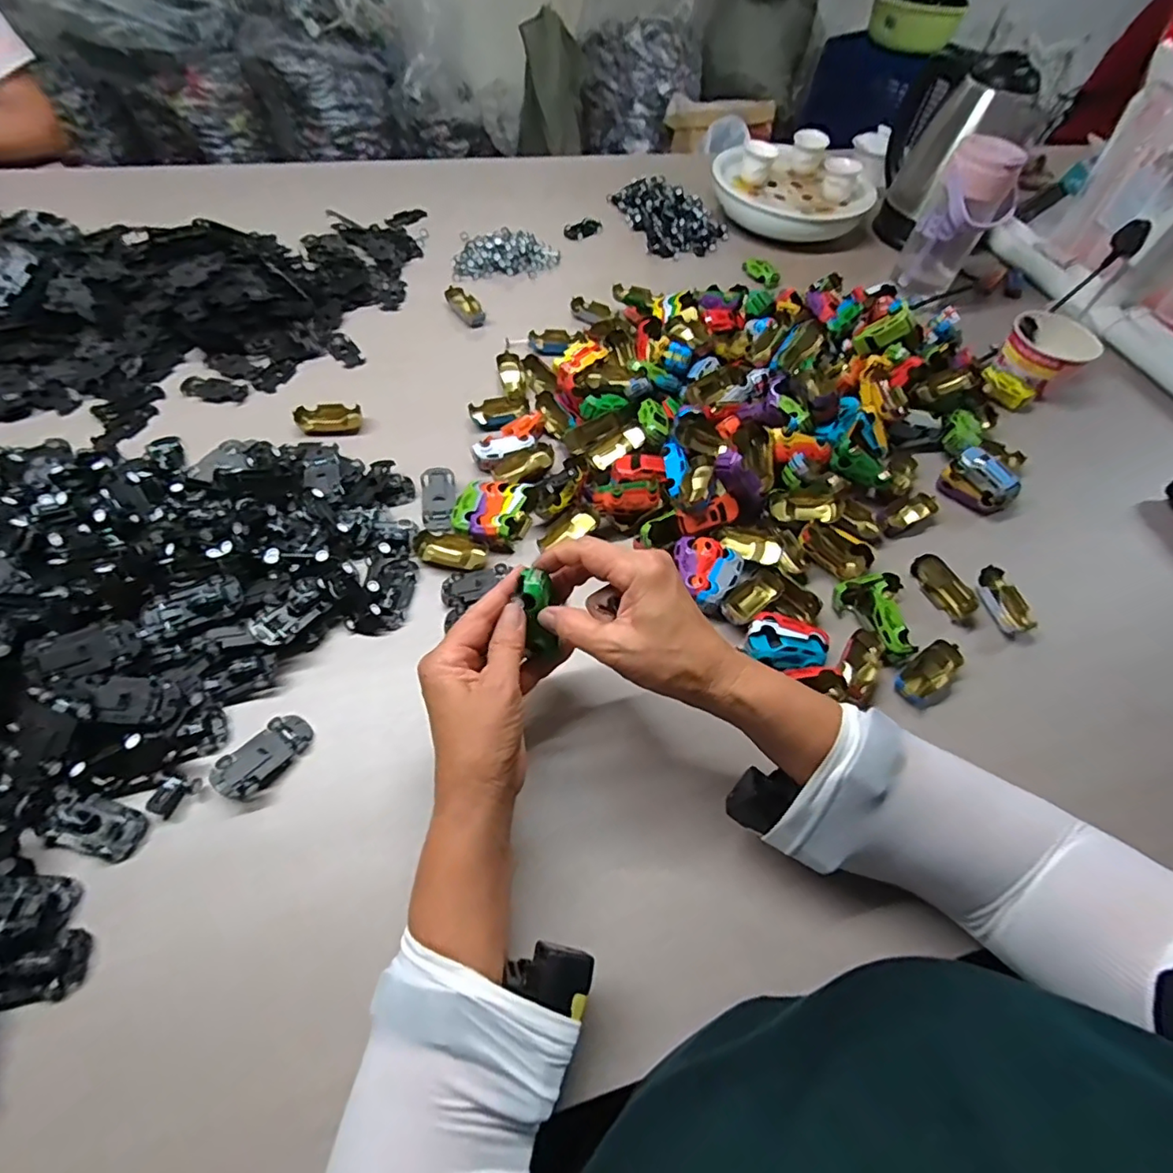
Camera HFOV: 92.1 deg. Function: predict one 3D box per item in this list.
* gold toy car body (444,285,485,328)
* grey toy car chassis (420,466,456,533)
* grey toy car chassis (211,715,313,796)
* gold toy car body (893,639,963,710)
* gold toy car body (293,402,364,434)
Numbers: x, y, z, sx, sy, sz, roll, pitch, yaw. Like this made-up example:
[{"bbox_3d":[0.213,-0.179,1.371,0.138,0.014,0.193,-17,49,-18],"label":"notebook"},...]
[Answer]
[{"bbox_3d":[-0.151,-0.350,0.707,0.032,0.018,0.063,-29,64,-22],"label":"gold toy car body"},{"bbox_3d":[-0.139,-0.080,0.531,0.031,0.013,0.074,-5,57,-8],"label":"grey toy car chassis"},{"bbox_3d":[-0.224,0.118,0.394,0.033,0.011,0.064,32,46,13],"label":"grey toy car chassis"},{"bbox_3d":[0.284,0.073,0.466,0.062,0.020,0.034,-31,64,-22],"label":"gold toy car body"},{"bbox_3d":[-0.265,-0.173,0.582,0.061,0.014,0.034,1,57,-5],"label":"gold toy car body"}]

